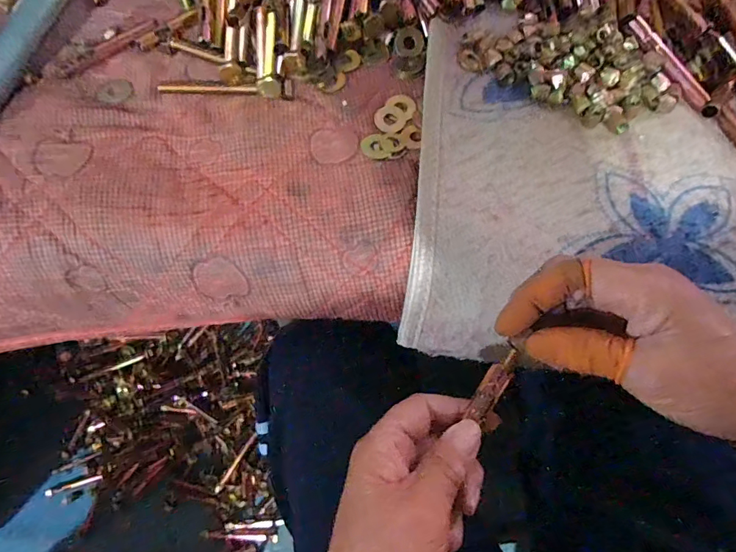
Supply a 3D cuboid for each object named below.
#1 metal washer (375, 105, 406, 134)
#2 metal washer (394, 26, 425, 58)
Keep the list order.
[{"bbox_3d":[0.017,-0.123,0.334,0.023,0.004,0.027,6,68,3],"label":"metal washer"},{"bbox_3d":[0.035,-0.199,0.368,0.025,0.004,0.023,0,106,1],"label":"metal washer"}]

